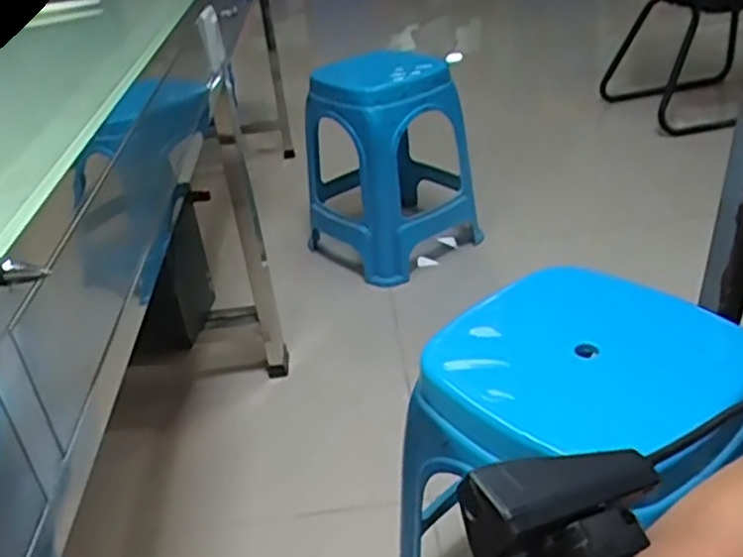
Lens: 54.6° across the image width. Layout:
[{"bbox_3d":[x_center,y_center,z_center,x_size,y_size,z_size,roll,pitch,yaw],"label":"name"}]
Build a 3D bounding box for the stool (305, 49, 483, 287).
[{"bbox_3d":[0.035,-0.281,1.704,0.369,0.458,0.327,-18,33,-19],"label":"stool"}]

